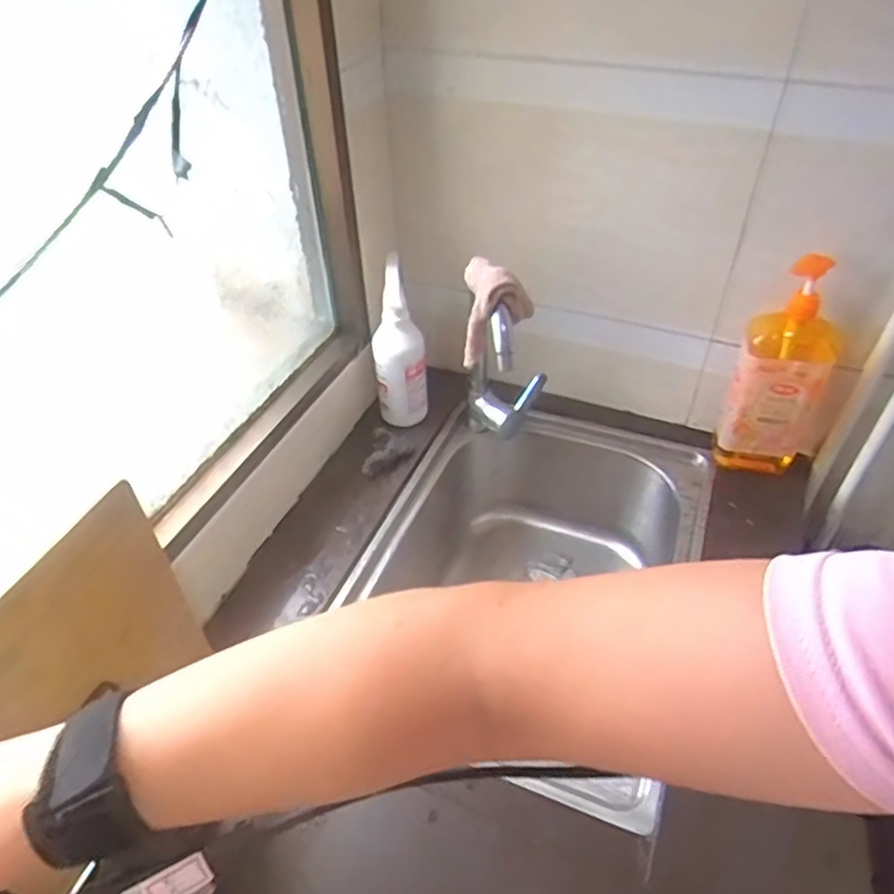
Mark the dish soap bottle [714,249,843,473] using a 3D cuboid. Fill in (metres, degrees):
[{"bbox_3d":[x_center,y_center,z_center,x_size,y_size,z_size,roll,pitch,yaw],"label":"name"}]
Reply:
[{"bbox_3d":[0.430,-0.096,0.847,0.121,0.287,0.095,22,48,24],"label":"dish soap bottle"}]

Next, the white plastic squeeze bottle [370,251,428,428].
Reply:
[{"bbox_3d":[-0.067,-0.140,0.929,0.071,0.223,0.072,-6,43,-5],"label":"white plastic squeeze bottle"}]

